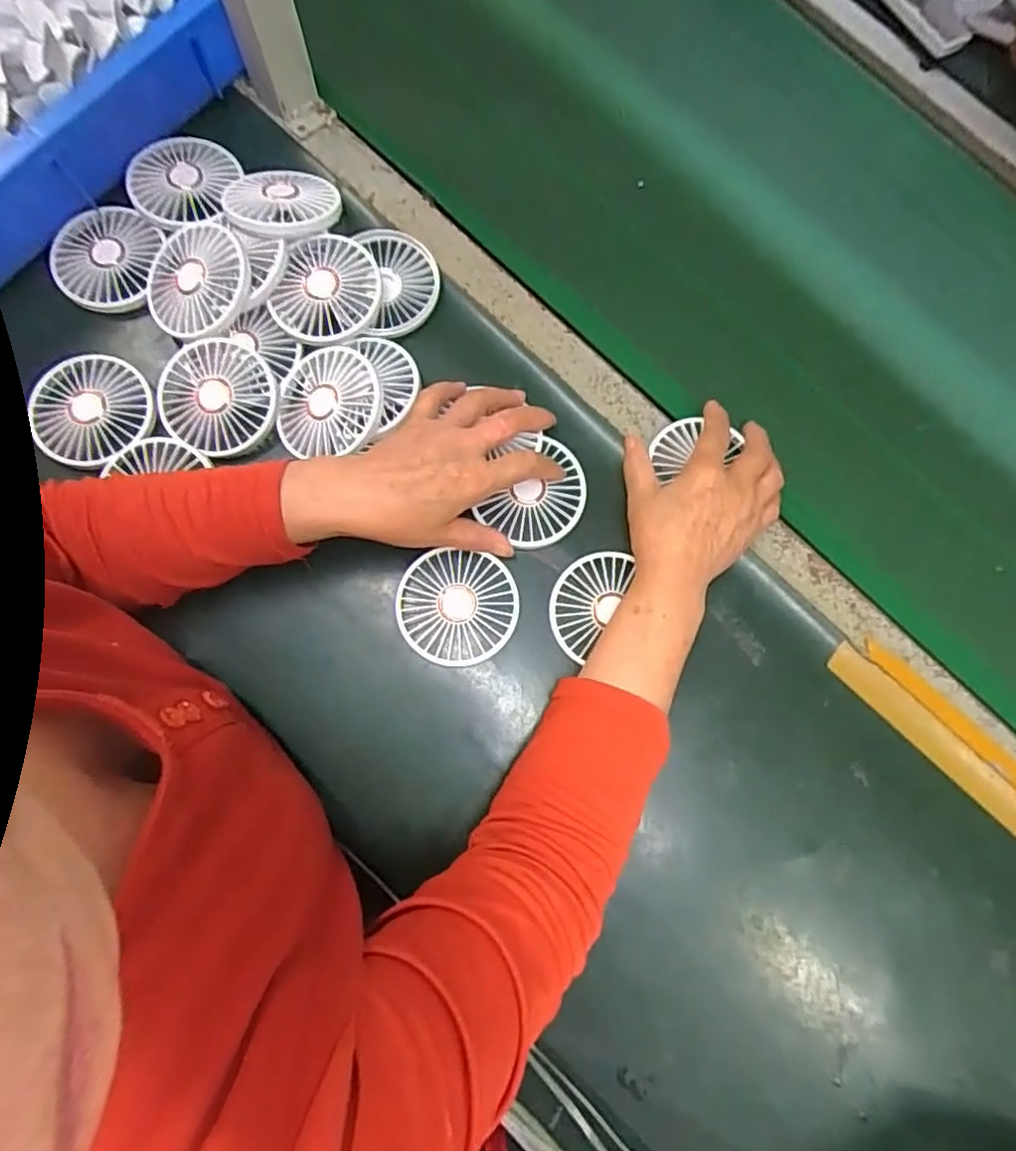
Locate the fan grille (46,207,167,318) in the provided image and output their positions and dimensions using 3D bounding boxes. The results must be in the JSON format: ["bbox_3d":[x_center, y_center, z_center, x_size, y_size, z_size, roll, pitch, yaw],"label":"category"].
[{"bbox_3d":[-0.317,-0.250,0.493,0.074,0.017,0.082,8,78,-2],"label":"fan grille"}]

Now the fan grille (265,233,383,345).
[{"bbox_3d":[-0.138,-0.219,0.484,0.078,0.022,0.088,19,79,4],"label":"fan grille"}]

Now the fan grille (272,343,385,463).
[{"bbox_3d":[-0.134,-0.127,0.465,0.082,0.014,0.084,-5,81,15],"label":"fan grille"}]

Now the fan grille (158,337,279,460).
[{"bbox_3d":[-0.216,-0.133,0.468,0.082,0.020,0.085,1,79,-4],"label":"fan grille"}]

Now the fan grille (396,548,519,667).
[{"bbox_3d":[-0.037,0.024,0.460,0.084,0.012,0.080,9,79,-2],"label":"fan grille"}]

